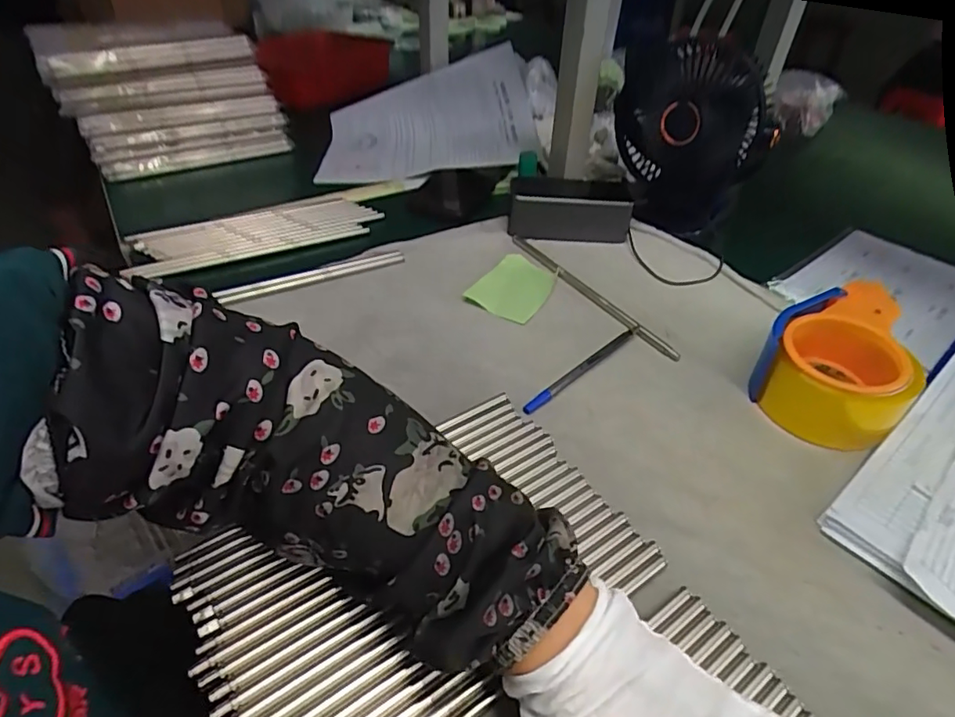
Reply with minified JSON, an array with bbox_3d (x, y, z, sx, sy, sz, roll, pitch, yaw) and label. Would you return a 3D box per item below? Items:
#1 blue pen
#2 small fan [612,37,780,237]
[{"bbox_3d":[0.086,0.007,0.428,0.141,0.007,0.007,-30,51,-34],"label":"blue pen"},{"bbox_3d":[0.233,-0.248,0.609,0.162,0.172,0.128,12,40,8],"label":"small fan"}]

